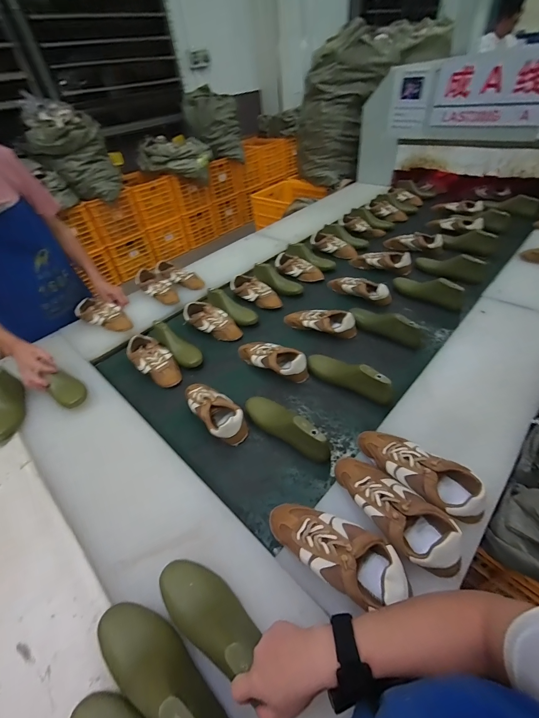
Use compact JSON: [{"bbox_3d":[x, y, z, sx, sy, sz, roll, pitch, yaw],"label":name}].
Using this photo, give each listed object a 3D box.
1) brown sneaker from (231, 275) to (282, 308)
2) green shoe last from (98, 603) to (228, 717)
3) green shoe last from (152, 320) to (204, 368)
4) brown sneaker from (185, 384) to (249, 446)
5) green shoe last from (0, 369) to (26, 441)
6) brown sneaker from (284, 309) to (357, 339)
[{"bbox_3d":[-0.057,-0.256,1.204,0.087,0.068,0.211,-36,52,-26],"label":"brown sneaker"},{"bbox_3d":[-0.148,0.426,0.416,0.256,0.082,0.077,13,46,36],"label":"green shoe last"},{"bbox_3d":[-0.308,-0.057,1.009,0.070,0.089,0.235,-36,52,-26],"label":"green shoe last"},{"bbox_3d":[-0.145,0.127,0.806,0.095,0.068,0.217,-33,51,-24],"label":"brown sneaker"},{"bbox_3d":[-0.714,0.117,0.838,0.071,0.071,0.220,-17,58,-13],"label":"green shoe last"},{"bbox_3d":[0.163,-0.126,1.029,0.247,0.072,0.087,16,49,22],"label":"brown sneaker"}]

